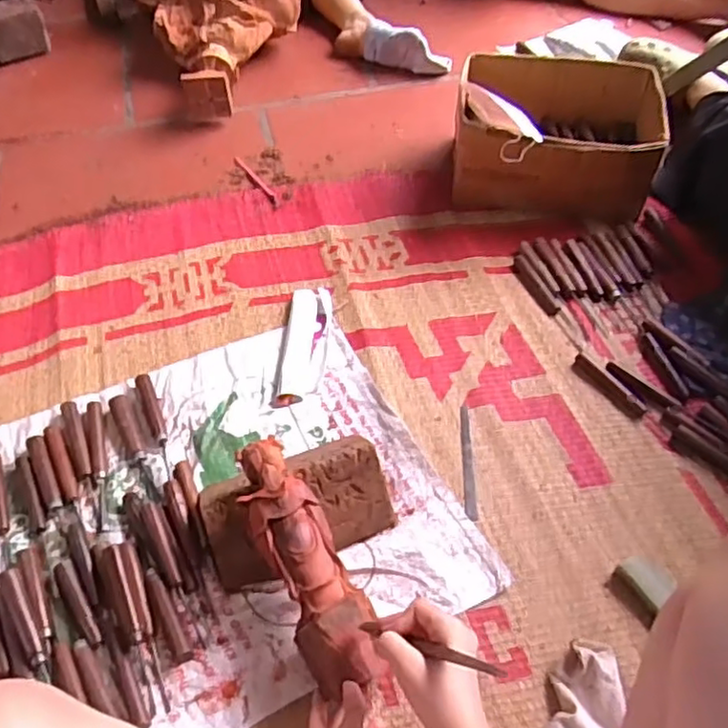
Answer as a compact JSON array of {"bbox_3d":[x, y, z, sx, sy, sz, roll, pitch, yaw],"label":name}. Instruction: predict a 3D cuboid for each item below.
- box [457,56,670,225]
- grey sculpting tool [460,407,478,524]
[{"bbox_3d":[0.319,-0.379,1.109,0.314,0.170,0.257,9,52,8],"label":"box"},{"bbox_3d":[0.133,0.124,0.843,0.015,0.005,0.158,-1,56,4],"label":"grey sculpting tool"}]

